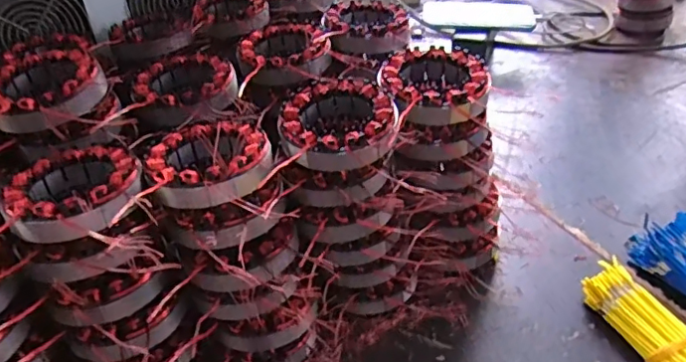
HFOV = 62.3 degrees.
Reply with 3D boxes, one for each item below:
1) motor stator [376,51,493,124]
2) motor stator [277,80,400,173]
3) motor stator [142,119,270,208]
[{"bbox_3d":[0.074,-0.077,0.458,0.083,0.027,0.084,-2,36,1],"label":"motor stator"},{"bbox_3d":[-0.004,-0.039,0.428,0.083,0.034,0.088,-3,36,0],"label":"motor stator"},{"bbox_3d":[-0.094,-0.009,0.404,0.086,0.038,0.093,-7,36,-5],"label":"motor stator"}]

